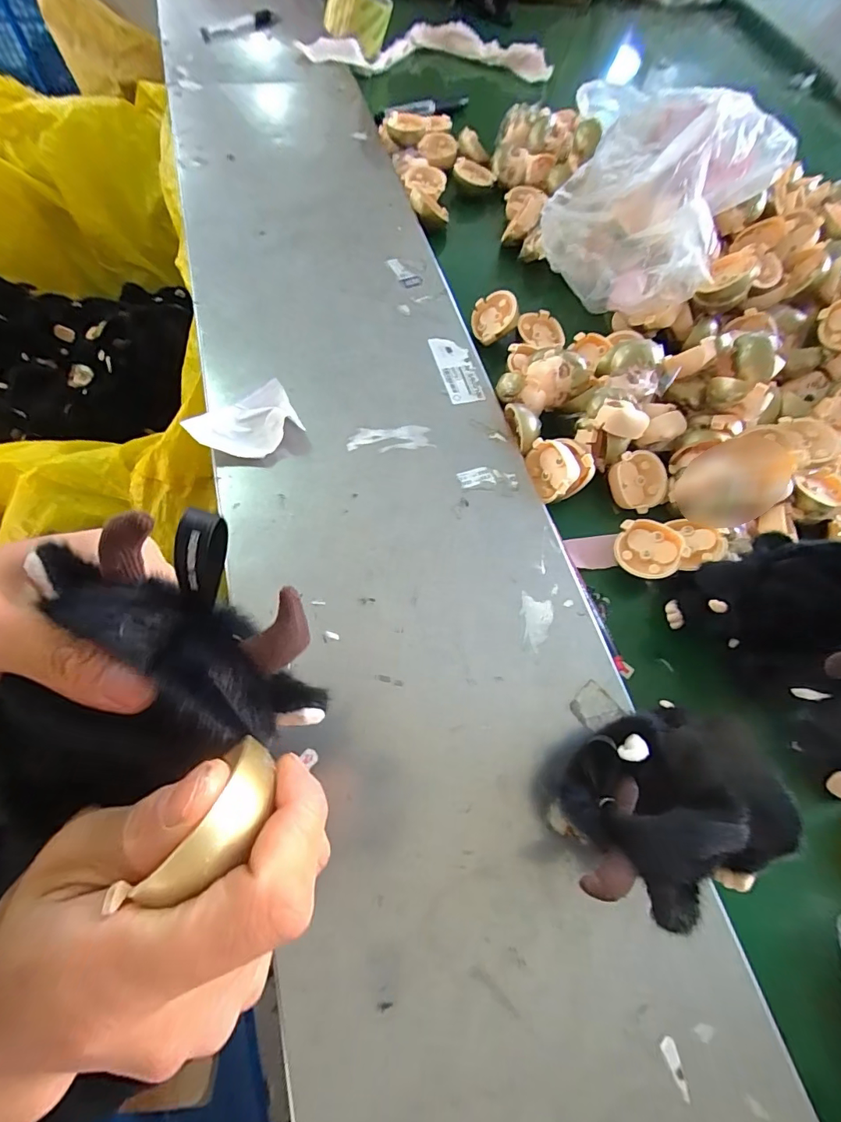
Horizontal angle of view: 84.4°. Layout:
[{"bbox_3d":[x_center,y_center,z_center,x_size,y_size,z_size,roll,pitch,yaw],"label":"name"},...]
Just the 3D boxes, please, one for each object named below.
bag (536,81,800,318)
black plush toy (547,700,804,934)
[{"bbox_3d":[0.226,-0.363,0.455,0.191,0.117,0.244,20,65,4],"label":"bag"},{"bbox_3d":[0.132,0.129,0.253,0.128,0.053,0.086,-20,68,-14],"label":"black plush toy"}]

